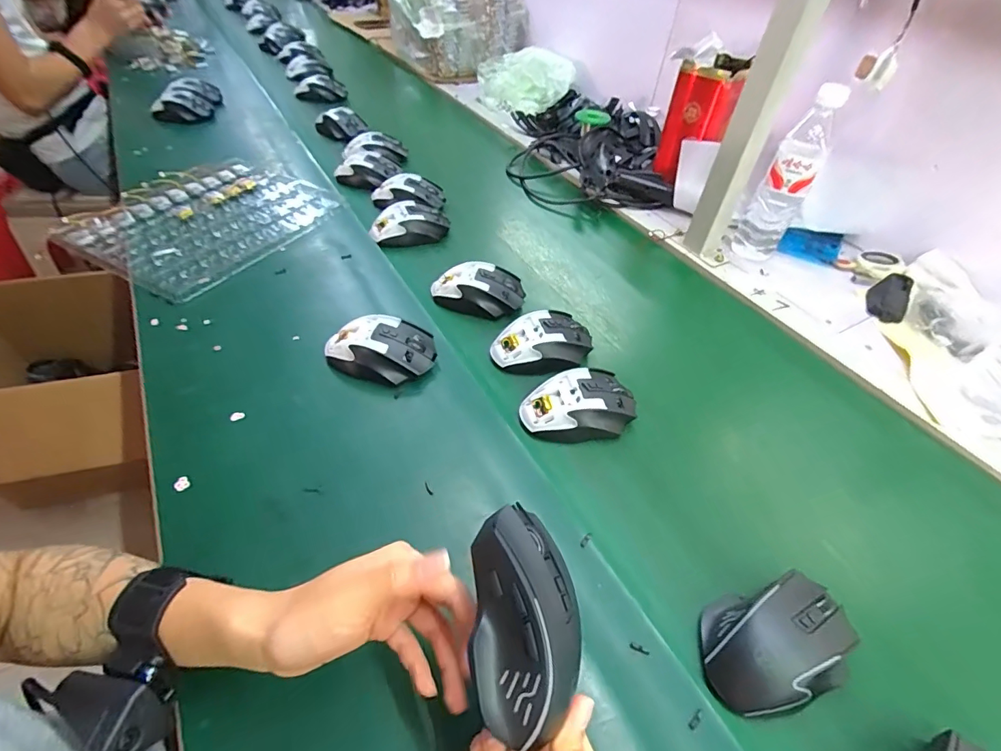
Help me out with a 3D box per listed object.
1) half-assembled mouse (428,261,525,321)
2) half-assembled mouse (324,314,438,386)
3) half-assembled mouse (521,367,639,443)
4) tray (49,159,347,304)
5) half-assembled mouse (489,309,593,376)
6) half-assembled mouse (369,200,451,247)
[{"bbox_3d":[-0.028,-0.111,0.587,0.113,0.040,0.062,11,47,5],"label":"half-assembled mouse"},{"bbox_3d":[-0.128,-0.029,0.490,0.113,0.041,0.068,12,47,6],"label":"half-assembled mouse"},{"bbox_3d":[0.079,0.030,0.458,0.111,0.035,0.067,-13,49,-16],"label":"half-assembled mouse"},{"bbox_3d":[-0.425,-0.232,0.675,0.267,0.025,0.302,26,50,18],"label":"tray"},{"bbox_3d":[0.048,-0.037,0.521,0.113,0.037,0.066,-11,49,-14],"label":"half-assembled mouse"},{"bbox_3d":[-0.134,-0.227,0.683,0.115,0.034,0.071,-25,54,-25],"label":"half-assembled mouse"}]

